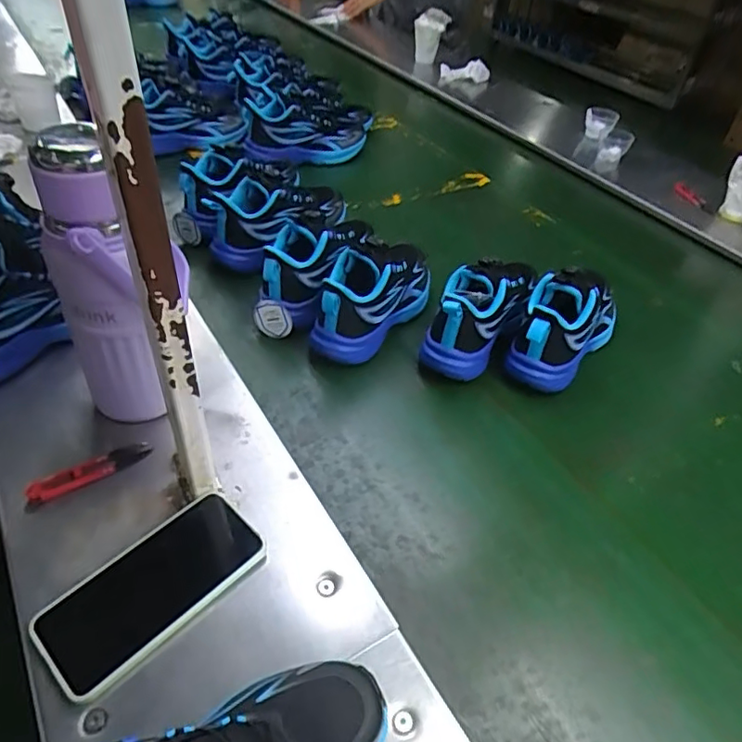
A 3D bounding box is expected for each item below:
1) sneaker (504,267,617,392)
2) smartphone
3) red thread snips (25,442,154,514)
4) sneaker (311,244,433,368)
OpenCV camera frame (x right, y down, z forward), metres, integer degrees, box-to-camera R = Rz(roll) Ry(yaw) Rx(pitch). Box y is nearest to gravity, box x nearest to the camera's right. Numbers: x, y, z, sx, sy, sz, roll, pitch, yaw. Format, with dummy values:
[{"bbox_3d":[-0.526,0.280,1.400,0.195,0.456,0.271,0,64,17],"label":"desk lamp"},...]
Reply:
[{"bbox_3d":[0.236,-0.064,0.667,0.077,0.106,0.208,32,49,25],"label":"sneaker"},{"bbox_3d":[-0.161,0.162,0.426,0.077,0.016,0.157,35,51,27],"label":"smartphone"},{"bbox_3d":[-0.246,0.088,0.497,0.103,0.011,0.022,-26,52,-29],"label":"red thread snips"},{"bbox_3d":[0.010,-0.107,0.700,0.083,0.103,0.222,26,47,20],"label":"sneaker"}]

